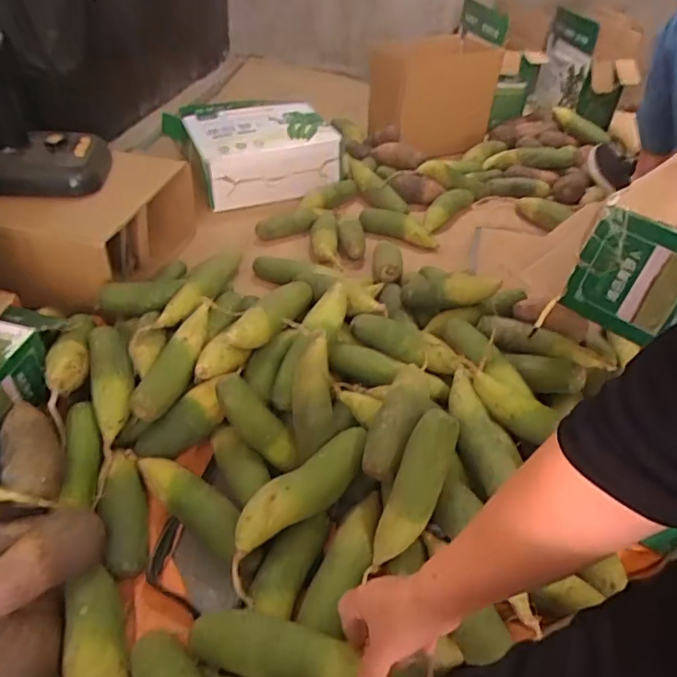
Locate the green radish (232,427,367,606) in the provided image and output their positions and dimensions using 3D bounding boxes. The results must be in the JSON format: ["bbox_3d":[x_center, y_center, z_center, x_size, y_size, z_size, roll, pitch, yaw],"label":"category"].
[{"bbox_3d":[-0.051,0.191,0.657,0.071,0.058,0.232,29,46,27],"label":"green radish"}]

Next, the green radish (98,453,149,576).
[{"bbox_3d":[-0.265,0.208,0.682,0.050,0.052,0.167,-10,42,-15],"label":"green radish"}]

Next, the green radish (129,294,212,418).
[{"bbox_3d":[-0.228,0.021,0.786,0.045,0.043,0.202,14,57,13],"label":"green radish"}]

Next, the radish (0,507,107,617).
[{"bbox_3d":[-0.317,0.236,0.571,0.060,0.052,0.147,31,48,30],"label":"radish"}]

